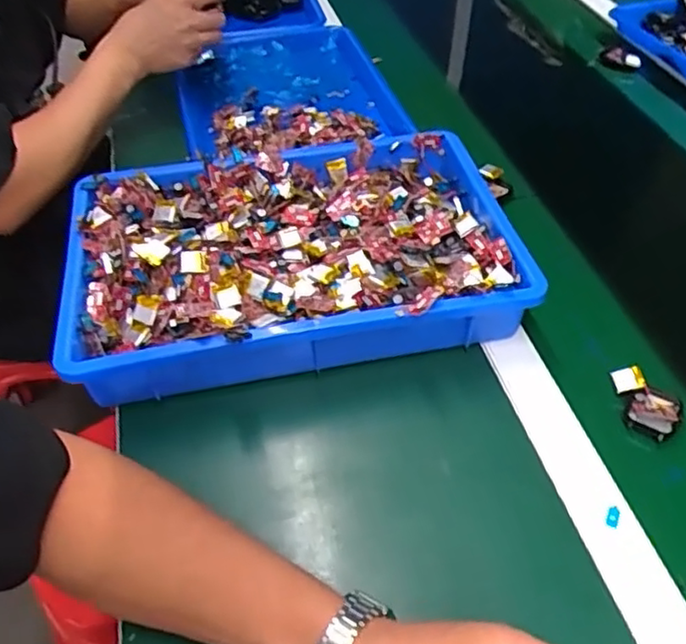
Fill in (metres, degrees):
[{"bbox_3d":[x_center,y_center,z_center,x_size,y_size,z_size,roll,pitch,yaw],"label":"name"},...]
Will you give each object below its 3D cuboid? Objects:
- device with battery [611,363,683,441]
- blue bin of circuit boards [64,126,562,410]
[{"bbox_3d":[0.237,0.063,0.515,0.041,0.022,0.060,-6,46,-4],"label":"device with battery"},{"bbox_3d":[-0.042,-0.061,0.580,0.374,0.067,0.241,-9,47,-8],"label":"blue bin of circuit boards"}]

